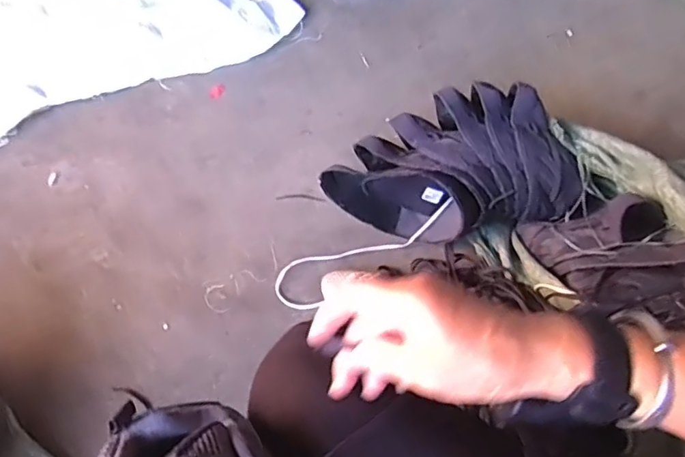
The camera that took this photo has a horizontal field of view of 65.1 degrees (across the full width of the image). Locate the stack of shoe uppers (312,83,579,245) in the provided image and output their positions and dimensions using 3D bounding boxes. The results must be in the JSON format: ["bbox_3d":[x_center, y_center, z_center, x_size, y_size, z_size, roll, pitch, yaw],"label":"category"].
[{"bbox_3d":[0.158,-0.087,0.843,0.352,0.182,0.186,-8,66,-5],"label":"stack of shoe uppers"}]

